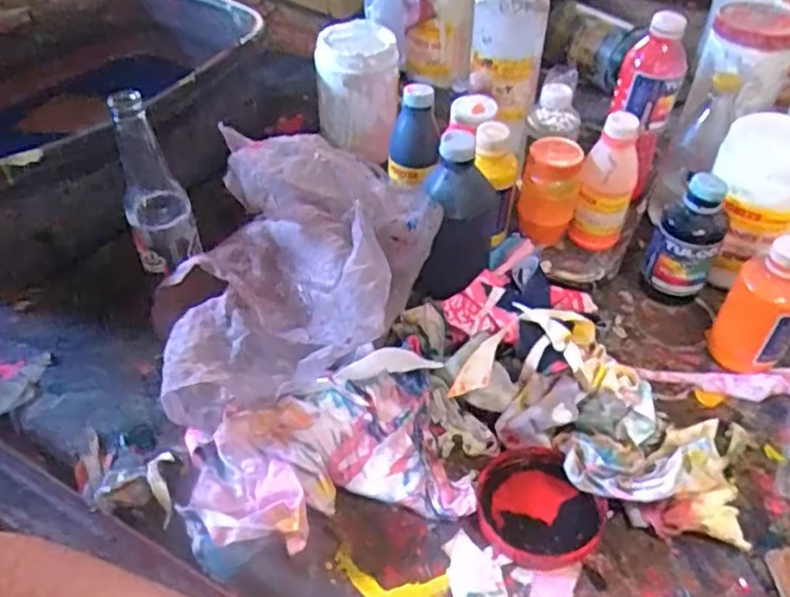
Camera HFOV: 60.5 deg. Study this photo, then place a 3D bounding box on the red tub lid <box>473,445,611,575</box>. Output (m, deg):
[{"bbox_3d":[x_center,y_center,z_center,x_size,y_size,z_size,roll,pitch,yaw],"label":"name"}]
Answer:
[{"bbox_3d":[0.104,0.156,0.506,0.081,0.022,0.093,-22,49,-20],"label":"red tub lid"}]

